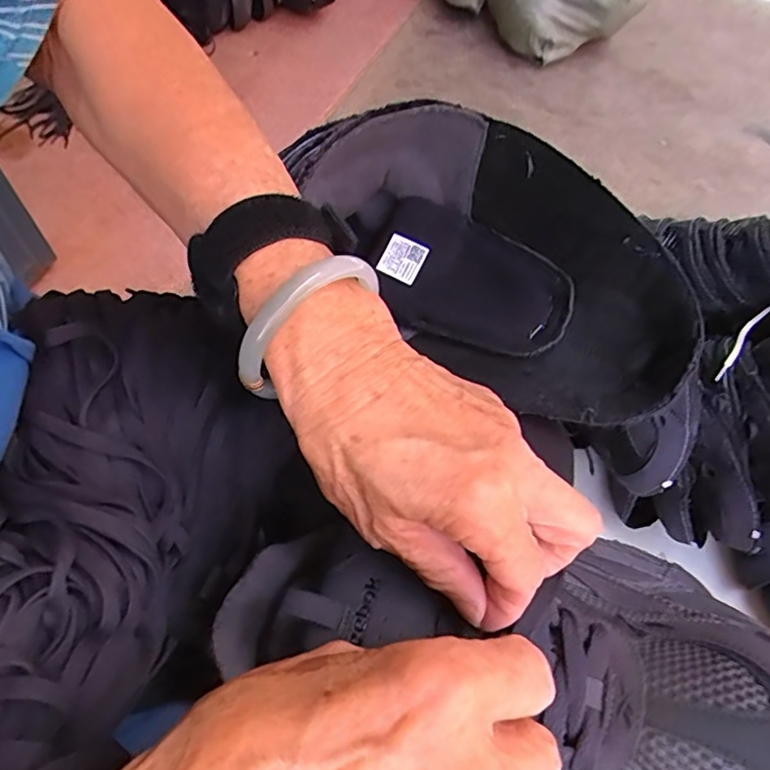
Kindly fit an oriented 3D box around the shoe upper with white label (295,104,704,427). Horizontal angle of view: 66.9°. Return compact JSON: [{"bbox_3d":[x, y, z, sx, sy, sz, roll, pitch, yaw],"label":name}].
[{"bbox_3d":[0.067,-0.067,0.348,0.128,0.094,0.230,-33,65,-21],"label":"shoe upper with white label"}]

